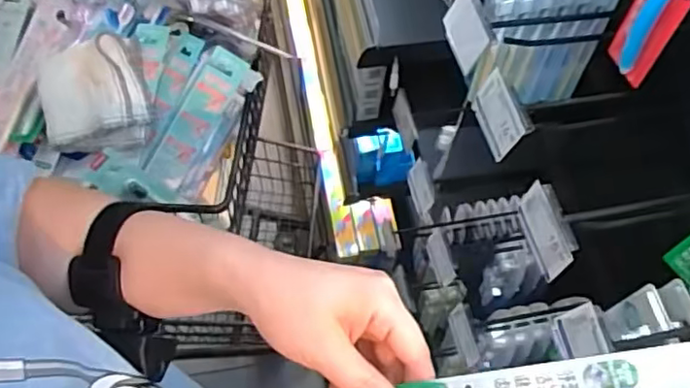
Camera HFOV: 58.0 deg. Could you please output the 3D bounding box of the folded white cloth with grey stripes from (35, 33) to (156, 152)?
[{"bbox_3d":[-0.289,-0.110,0.725,0.117,0.046,0.126,-15,84,7],"label":"folded white cloth with grey stripes"}]

